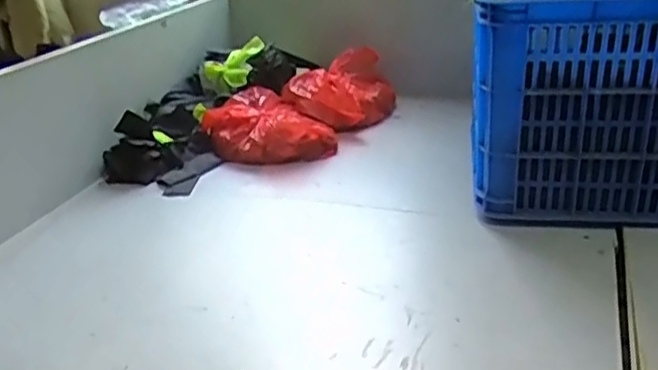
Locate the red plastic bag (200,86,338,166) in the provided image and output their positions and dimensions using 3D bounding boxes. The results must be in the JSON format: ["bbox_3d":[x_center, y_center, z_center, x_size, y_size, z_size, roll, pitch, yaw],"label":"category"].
[{"bbox_3d":[-0.118,-0.111,1.247,0.205,0.079,0.227,-17,29,-26],"label":"red plastic bag"}]

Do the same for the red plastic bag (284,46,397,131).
[{"bbox_3d":[0.025,-0.195,1.357,0.180,0.115,0.197,20,34,40],"label":"red plastic bag"}]

